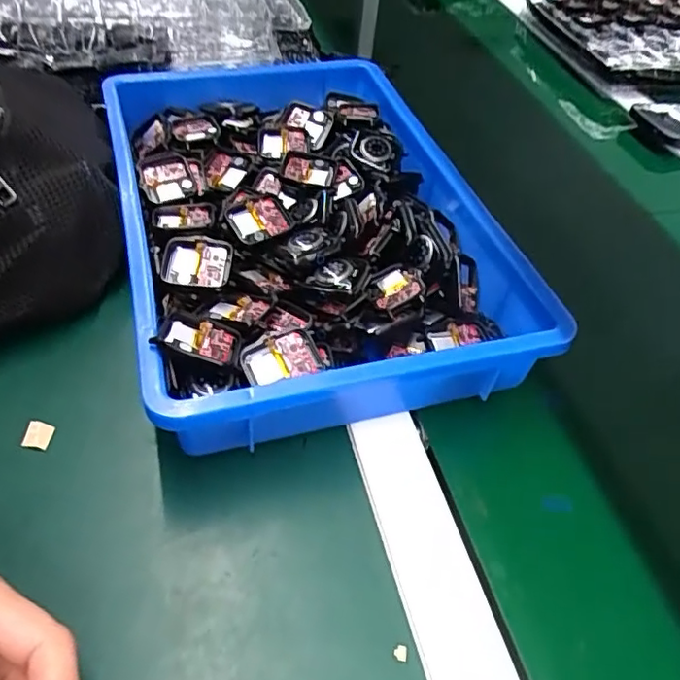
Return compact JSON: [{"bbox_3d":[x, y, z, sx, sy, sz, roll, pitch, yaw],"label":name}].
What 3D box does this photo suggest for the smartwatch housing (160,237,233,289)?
[{"bbox_3d":[-0.094,-0.050,0.391,0.045,0.010,0.036,-1,76,4],"label":"smartwatch housing"}]

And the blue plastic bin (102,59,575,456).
[{"bbox_3d":[-0.034,-0.094,0.463,0.249,0.068,0.375,-10,49,-16],"label":"blue plastic bin"}]

